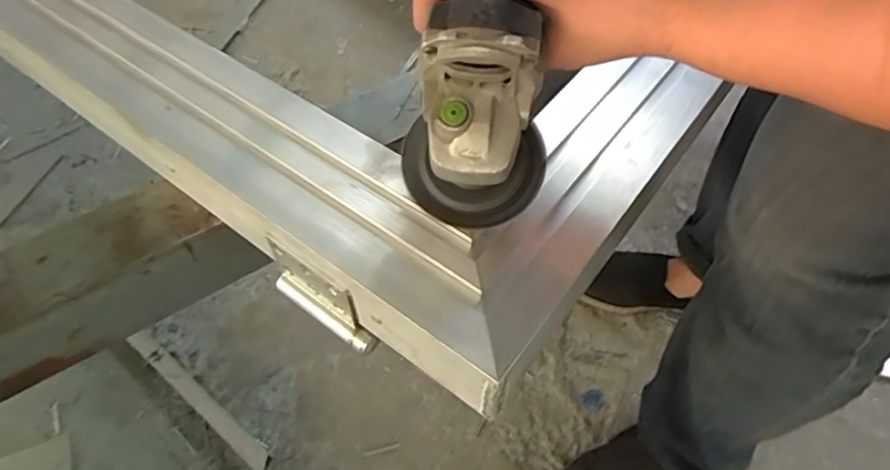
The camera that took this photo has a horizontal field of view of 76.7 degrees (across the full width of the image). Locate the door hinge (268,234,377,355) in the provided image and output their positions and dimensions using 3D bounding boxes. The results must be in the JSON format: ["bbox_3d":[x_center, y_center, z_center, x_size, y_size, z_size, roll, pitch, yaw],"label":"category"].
[{"bbox_3d":[-0.093,0.048,0.418,0.101,0.074,0.014,32,60,22],"label":"door hinge"}]

